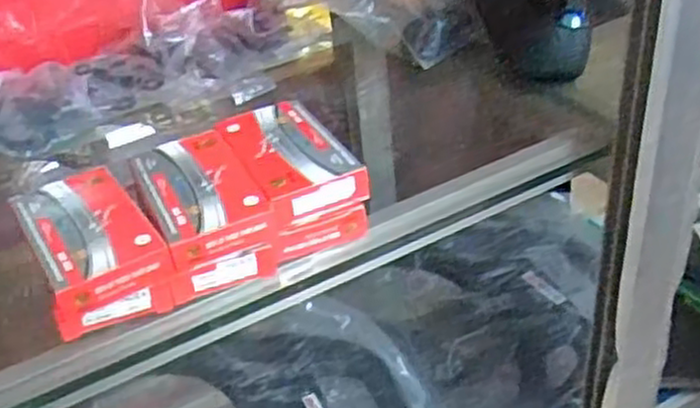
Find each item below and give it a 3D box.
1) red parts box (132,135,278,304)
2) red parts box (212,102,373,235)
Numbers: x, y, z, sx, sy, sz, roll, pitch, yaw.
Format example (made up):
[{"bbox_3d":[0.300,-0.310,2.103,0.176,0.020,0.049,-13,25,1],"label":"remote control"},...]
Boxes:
[{"bbox_3d":[-0.083,0.004,0.436,0.058,0.042,0.095,-19,37,-17],"label":"red parts box"},{"bbox_3d":[-0.036,-0.027,0.449,0.053,0.022,0.096,-20,37,-18],"label":"red parts box"}]

